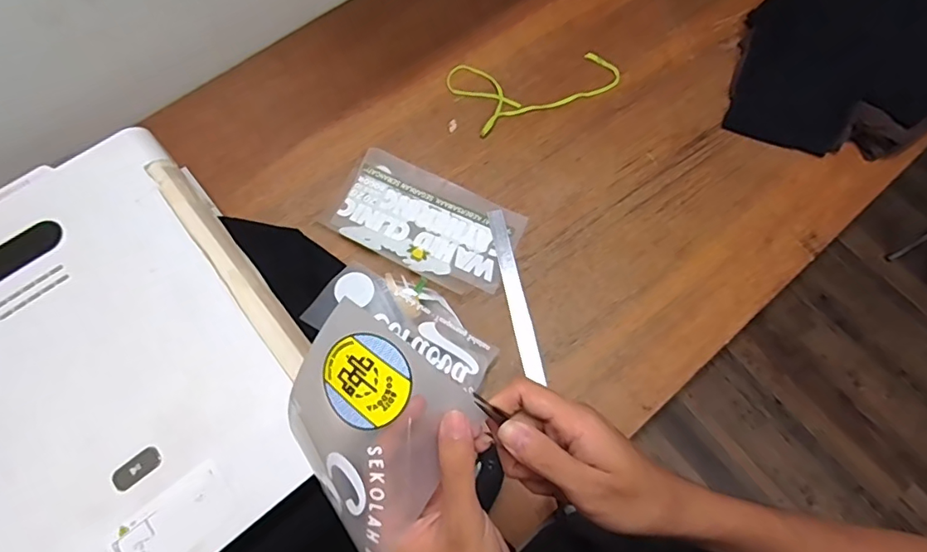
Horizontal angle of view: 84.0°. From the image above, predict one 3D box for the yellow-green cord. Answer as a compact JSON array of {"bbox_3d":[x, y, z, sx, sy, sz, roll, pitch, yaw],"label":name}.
[{"bbox_3d":[0.123,-0.350,0.910,0.285,0.009,0.148,-23,73,-8],"label":"yellow-green cord"}]

